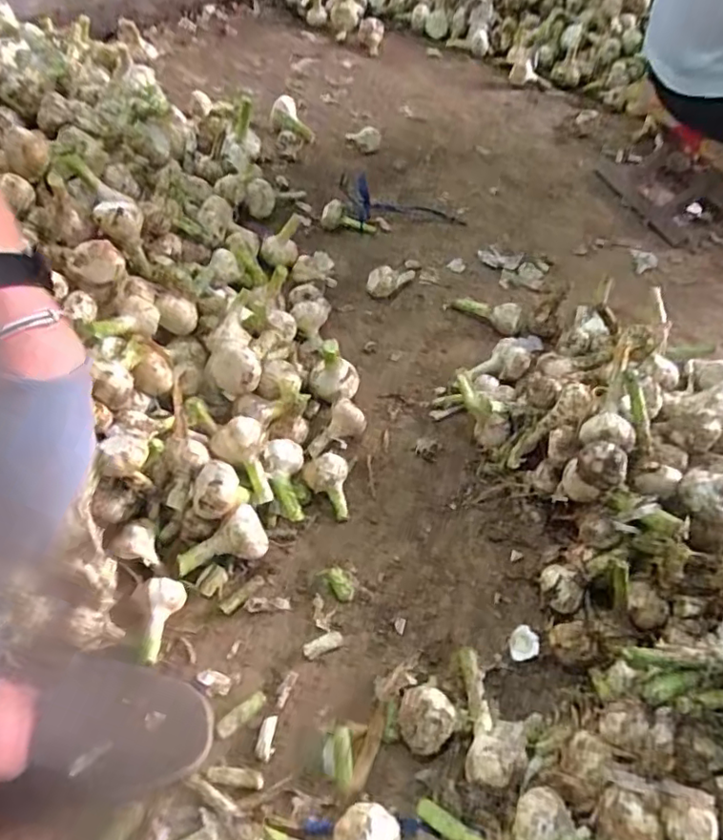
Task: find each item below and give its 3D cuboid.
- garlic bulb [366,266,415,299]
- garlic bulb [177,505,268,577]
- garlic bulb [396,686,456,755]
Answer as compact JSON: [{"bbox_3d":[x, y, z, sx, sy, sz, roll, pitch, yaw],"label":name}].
[{"bbox_3d":[0.055,-0.230,0.916,0.086,0.041,0.041,-31,64,-27],"label":"garlic bulb"},{"bbox_3d":[-0.154,0.133,0.626,0.097,0.038,0.051,-25,57,-5],"label":"garlic bulb"},{"bbox_3d":[0.059,0.281,0.545,0.050,0.051,0.052,5,54,-6],"label":"garlic bulb"}]

